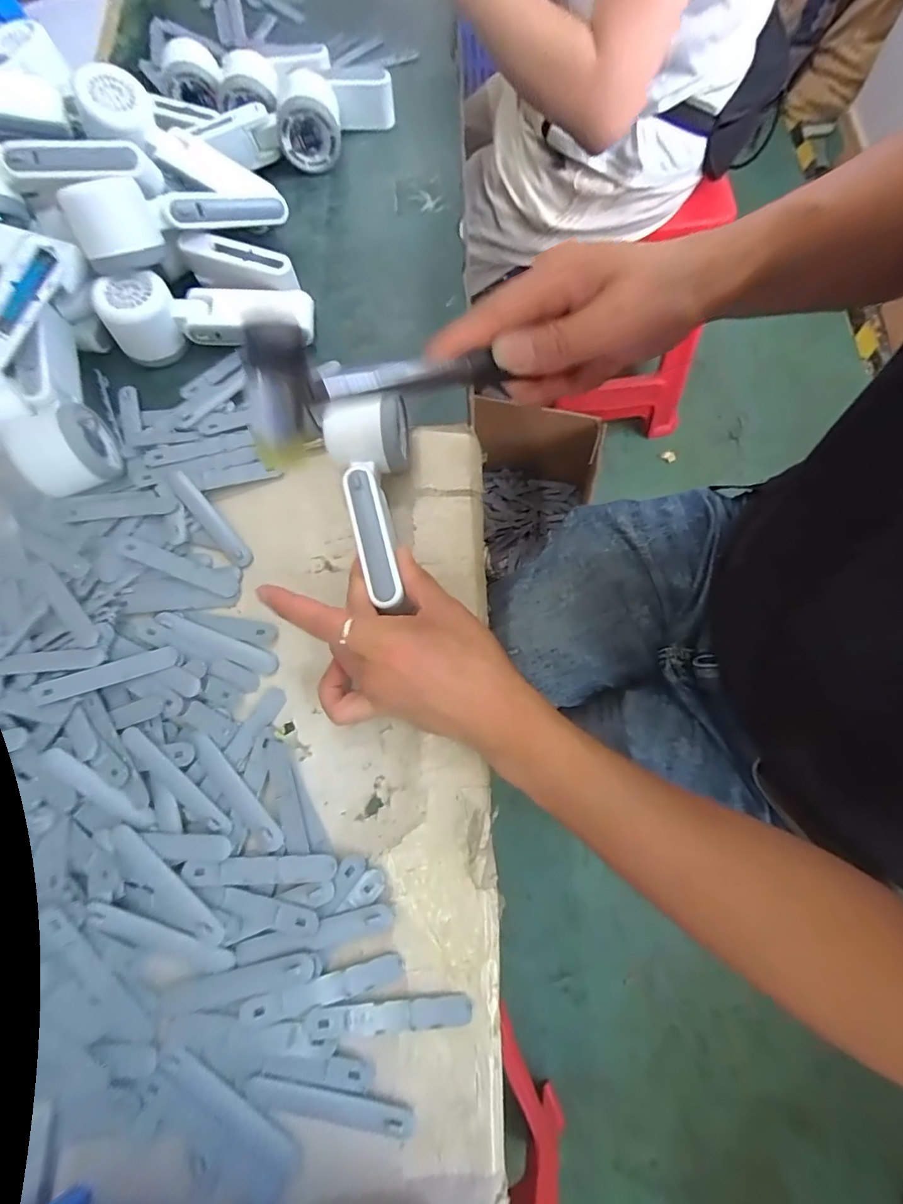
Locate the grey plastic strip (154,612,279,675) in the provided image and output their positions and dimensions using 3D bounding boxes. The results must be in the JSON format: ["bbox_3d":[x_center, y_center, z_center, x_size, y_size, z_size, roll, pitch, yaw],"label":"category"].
[{"bbox_3d":[-0.169,0.029,0.360,0.094,0.005,0.018,23,65,3],"label":"grey plastic strip"}]

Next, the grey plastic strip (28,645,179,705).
[{"bbox_3d":[-0.239,0.050,0.349,0.094,0.004,0.016,-17,79,-9],"label":"grey plastic strip"}]

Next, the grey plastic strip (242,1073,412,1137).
[{"bbox_3d":[-0.067,0.275,0.276,0.092,0.004,0.016,7,73,4],"label":"grey plastic strip"}]

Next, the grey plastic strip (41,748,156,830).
[{"bbox_3d":[-0.228,0.121,0.325,0.083,0.005,0.013,31,81,3],"label":"grey plastic strip"}]

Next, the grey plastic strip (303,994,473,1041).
[{"bbox_3d":[-0.036,0.236,0.286,0.093,0.004,0.015,-5,72,0],"label":"grey plastic strip"}]

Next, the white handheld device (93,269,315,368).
[{"bbox_3d":[-0.206,-0.246,0.428,0.168,0.048,0.052,-8,71,-3],"label":"white handheld device"}]

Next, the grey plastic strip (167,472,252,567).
[{"bbox_3d":[-0.189,-0.065,0.393,0.016,0.004,0.097,-40,83,-12],"label":"grey plastic strip"}]

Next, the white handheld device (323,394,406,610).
[{"bbox_3d":[-0.055,-0.070,0.366,0.056,0.047,0.160,-8,71,-1],"label":"white handheld device"}]

